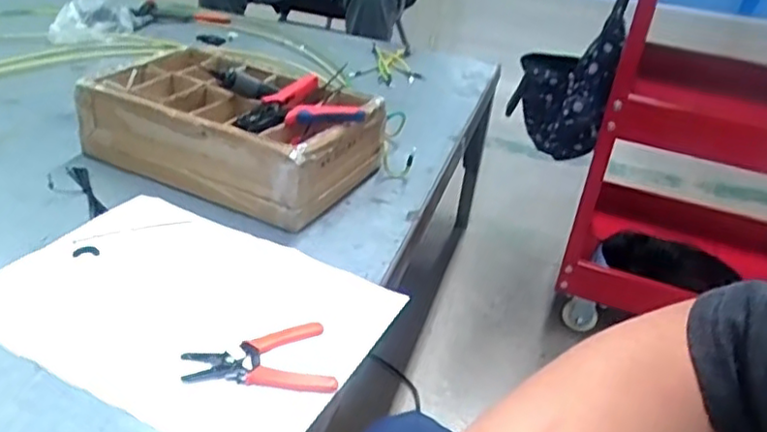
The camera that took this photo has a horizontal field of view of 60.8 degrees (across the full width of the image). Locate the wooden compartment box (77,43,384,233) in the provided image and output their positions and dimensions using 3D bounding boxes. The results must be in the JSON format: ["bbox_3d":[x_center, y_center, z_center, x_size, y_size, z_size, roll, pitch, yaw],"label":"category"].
[{"bbox_3d":[-0.225,-0.149,1.006,0.392,0.118,0.251,16,33,21],"label":"wooden compartment box"}]

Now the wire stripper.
[{"bbox_3d":[-0.127,0.145,0.666,0.143,0.011,0.102,-6,31,-15],"label":"wire stripper"}]

